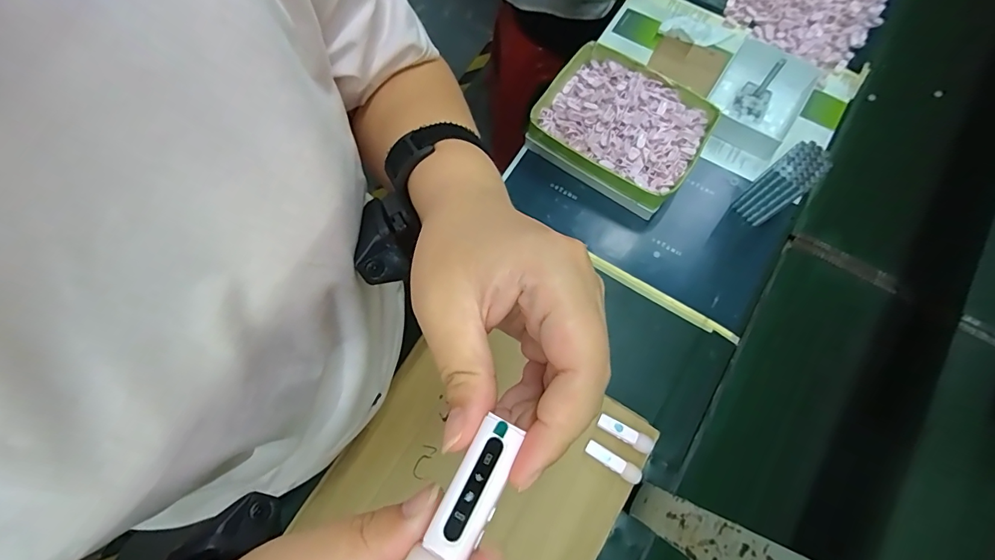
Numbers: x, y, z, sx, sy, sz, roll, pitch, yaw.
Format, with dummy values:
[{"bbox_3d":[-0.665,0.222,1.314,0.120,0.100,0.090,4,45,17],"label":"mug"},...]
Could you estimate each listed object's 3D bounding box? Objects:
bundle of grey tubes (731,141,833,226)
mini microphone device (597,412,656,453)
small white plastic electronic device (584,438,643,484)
[{"bbox_3d":[0.379,-0.126,0.604,0.061,0.124,0.050,-40,79,-10],"label":"bundle of grey tubes"},{"bbox_3d":[0.145,0.174,0.503,0.062,0.013,0.018,27,77,6],"label":"mini microphone device"},{"bbox_3d":[0.129,0.202,0.494,0.064,0.009,0.017,33,78,8],"label":"small white plastic electronic device"}]

